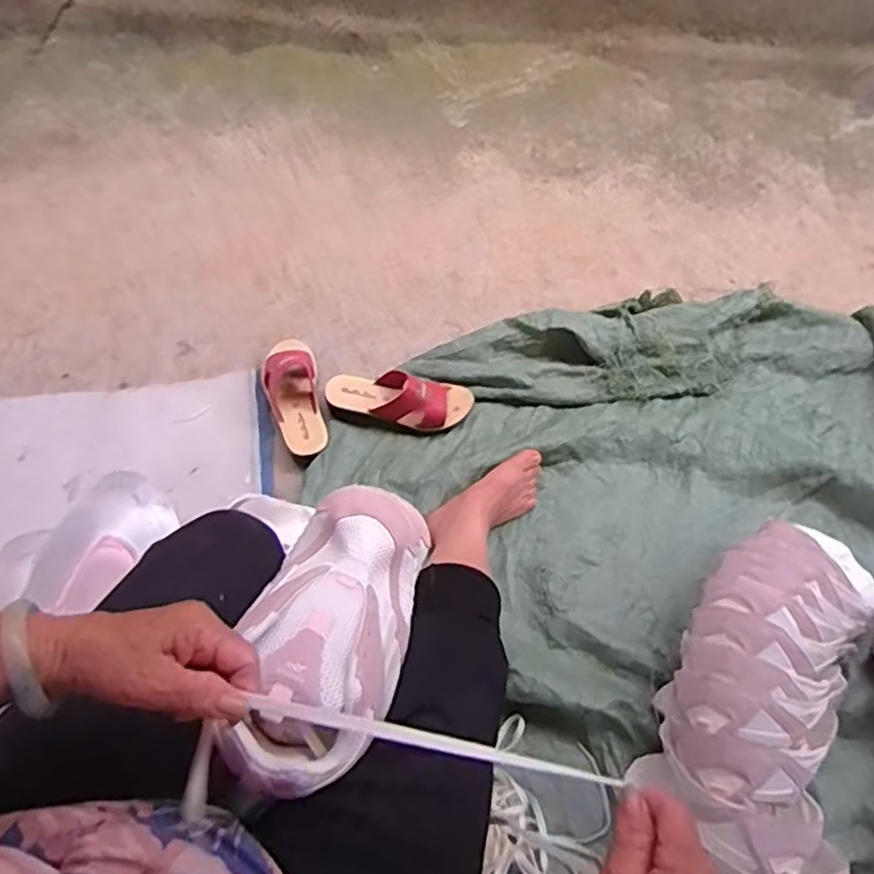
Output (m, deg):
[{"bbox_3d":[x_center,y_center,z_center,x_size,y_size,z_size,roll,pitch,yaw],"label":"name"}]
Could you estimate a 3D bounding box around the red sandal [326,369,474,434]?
[{"bbox_3d":[-0.059,-0.066,1.093,0.228,0.068,0.089,9,56,1],"label":"red sandal"}]

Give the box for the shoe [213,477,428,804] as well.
[{"bbox_3d":[-0.083,0.149,0.559,0.117,0.087,0.248,15,49,5],"label":"shoe"}]

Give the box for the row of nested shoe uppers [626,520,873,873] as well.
[{"bbox_3d":[0.382,0.320,0.835,0.202,0.144,0.449,19,62,7],"label":"row of nested shoe uppers"}]

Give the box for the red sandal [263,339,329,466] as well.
[{"bbox_3d":[-0.224,-0.065,1.080,0.085,0.058,0.227,-9,58,-11],"label":"red sandal"}]

